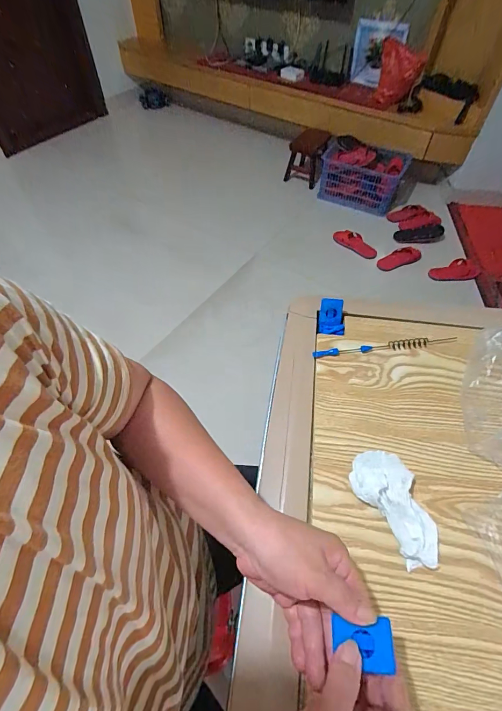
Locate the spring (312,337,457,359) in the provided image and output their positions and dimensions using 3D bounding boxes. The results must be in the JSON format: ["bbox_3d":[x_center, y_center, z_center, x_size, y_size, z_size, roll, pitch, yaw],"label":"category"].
[{"bbox_3d":[0.200,-0.013,0.514,0.219,0.007,0.015,-6,55,-5],"label":"spring"}]

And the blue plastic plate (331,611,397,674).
[{"bbox_3d":[0.086,0.221,0.266,0.045,0.004,0.032,-2,62,5],"label":"blue plastic plate"}]

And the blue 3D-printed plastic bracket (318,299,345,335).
[{"bbox_3d":[0.129,-0.060,0.549,0.037,0.034,0.047,4,54,2],"label":"blue 3D-printed plastic bracket"}]

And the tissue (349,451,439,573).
[{"bbox_3d":[0.160,0.161,0.380,0.063,0.023,0.120,-21,57,-15],"label":"tissue"}]

